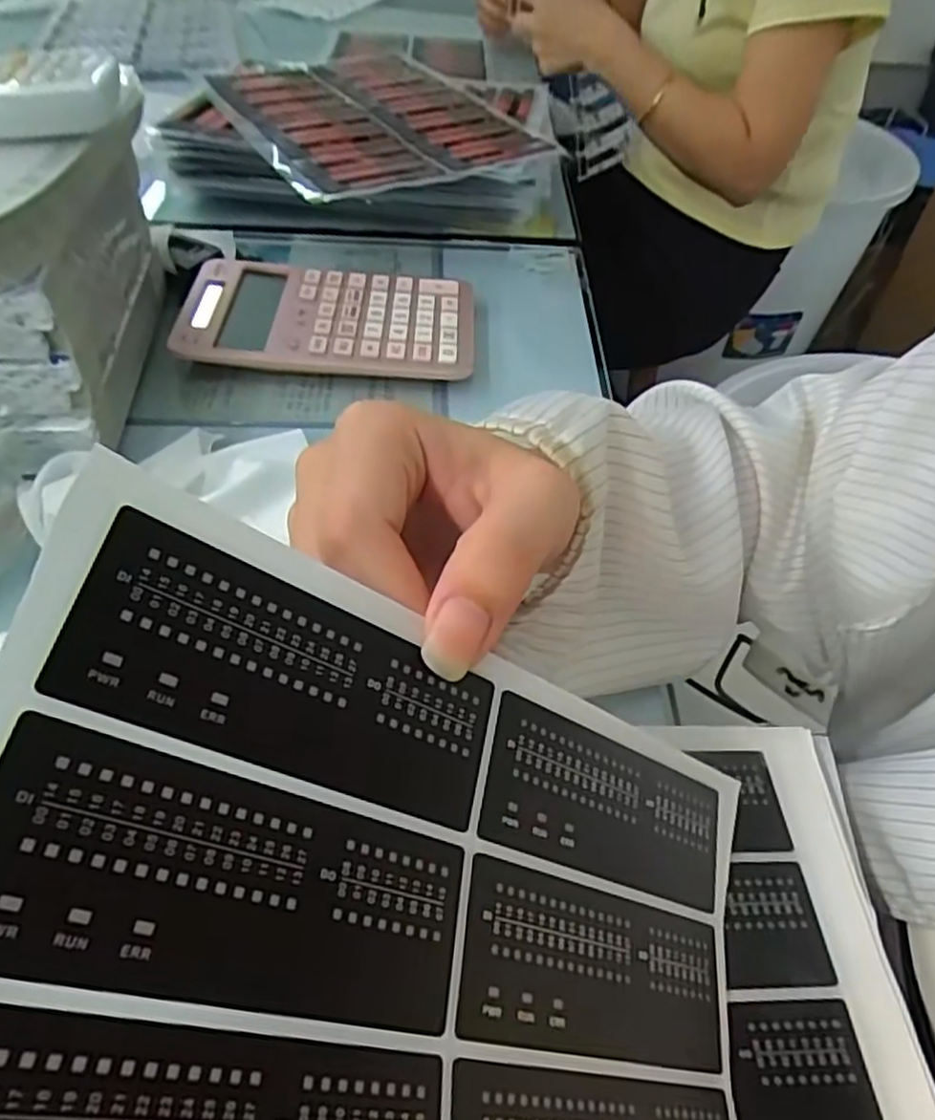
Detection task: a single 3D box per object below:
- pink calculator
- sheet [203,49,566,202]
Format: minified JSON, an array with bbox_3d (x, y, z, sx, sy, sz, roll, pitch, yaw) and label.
[{"bbox_3d":[-0.091,-0.153,0.469,0.188,0.023,0.108,1,48,-3],"label":"pink calculator"},{"bbox_3d":[-0.083,-0.362,0.592,0.196,0.010,0.298,-23,53,-21],"label":"sheet"}]

